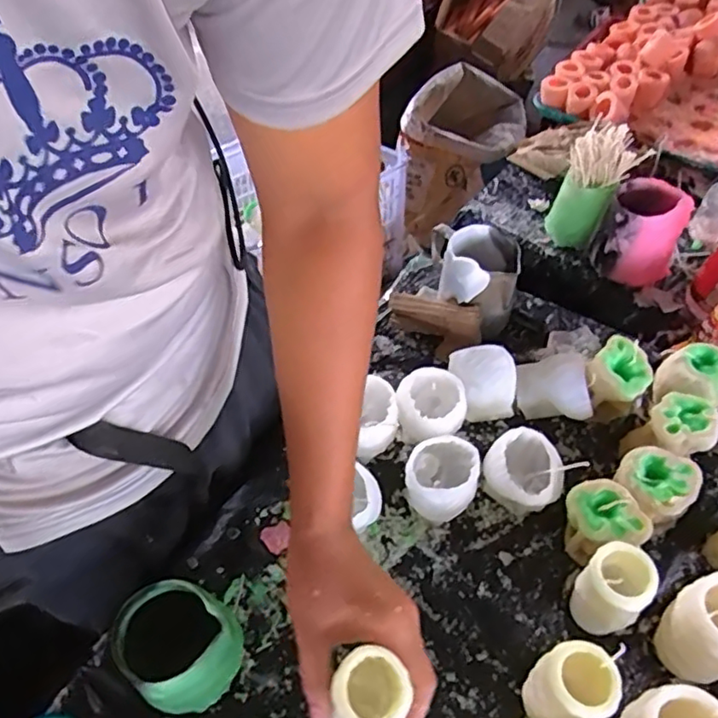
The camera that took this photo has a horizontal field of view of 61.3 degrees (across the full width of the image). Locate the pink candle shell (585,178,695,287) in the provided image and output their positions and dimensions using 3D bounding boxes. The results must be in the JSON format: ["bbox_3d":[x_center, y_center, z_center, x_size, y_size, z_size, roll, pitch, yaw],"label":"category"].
[{"bbox_3d":[0.364,-0.161,0.784,0.101,0.109,0.077,22,57,16],"label":"pink candle shell"}]

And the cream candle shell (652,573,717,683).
[{"bbox_3d":[0.286,0.224,0.504,0.063,0.111,0.068,-21,56,-14],"label":"cream candle shell"}]

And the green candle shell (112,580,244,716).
[{"bbox_3d":[-0.152,0.242,0.503,0.082,0.104,0.085,0,53,1],"label":"green candle shell"}]

